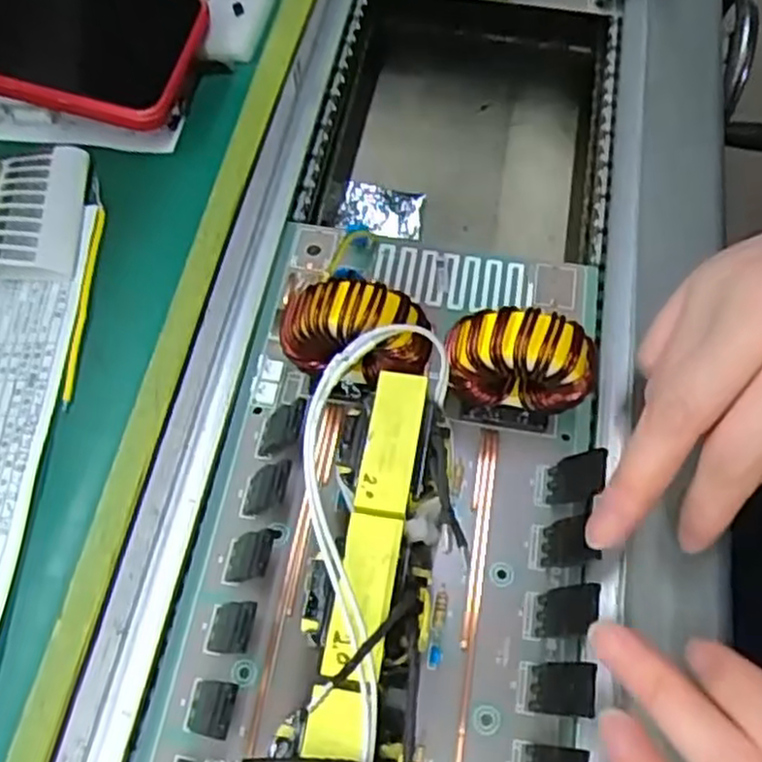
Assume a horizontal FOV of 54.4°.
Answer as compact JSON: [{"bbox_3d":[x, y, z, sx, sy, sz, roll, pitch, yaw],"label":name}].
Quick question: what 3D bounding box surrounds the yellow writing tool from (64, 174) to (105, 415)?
[{"bbox_3d":[-0.116,-0.037,0.292,0.005,0.004,0.105,-2,64,-3],"label":"yellow writing tool"}]

